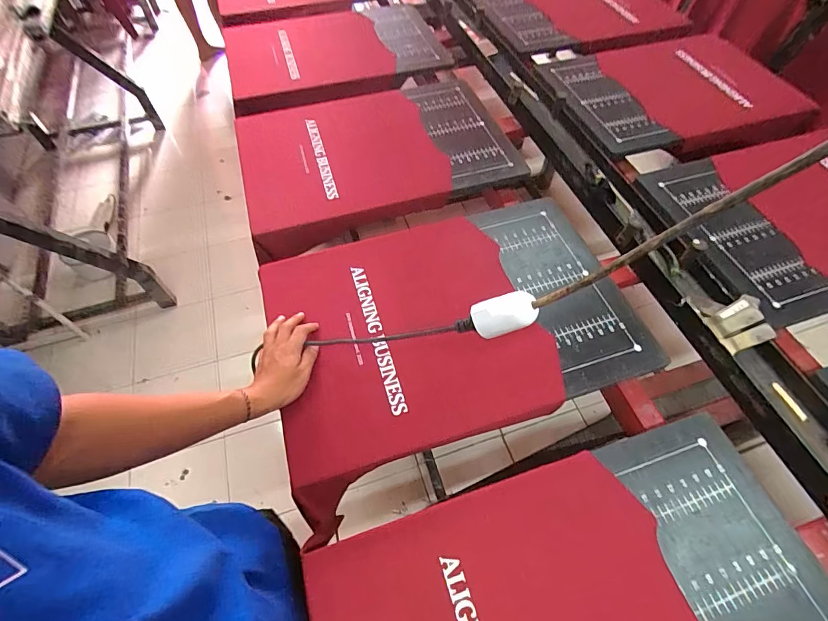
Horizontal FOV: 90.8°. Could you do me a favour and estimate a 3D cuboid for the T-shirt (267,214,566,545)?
[{"bbox_3d":[-0.019,0.044,0.698,0.425,0.057,0.420,-15,59,-11],"label":"T-shirt"}]

